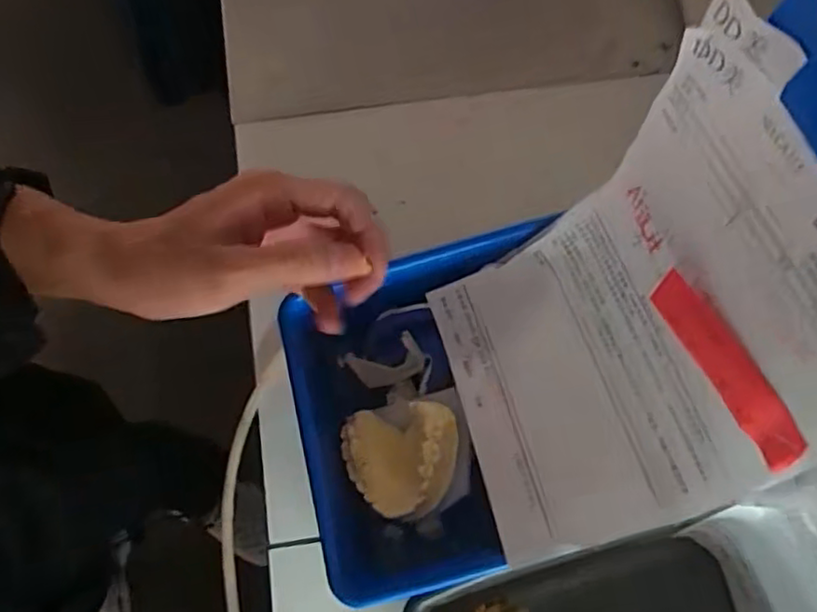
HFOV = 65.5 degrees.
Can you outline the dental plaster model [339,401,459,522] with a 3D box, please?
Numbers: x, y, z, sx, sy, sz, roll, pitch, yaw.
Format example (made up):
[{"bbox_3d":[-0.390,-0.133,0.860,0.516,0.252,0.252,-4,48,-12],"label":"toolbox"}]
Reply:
[{"bbox_3d":[-0.004,0.078,0.319,0.056,0.026,0.053,-7,76,-3],"label":"dental plaster model"}]

